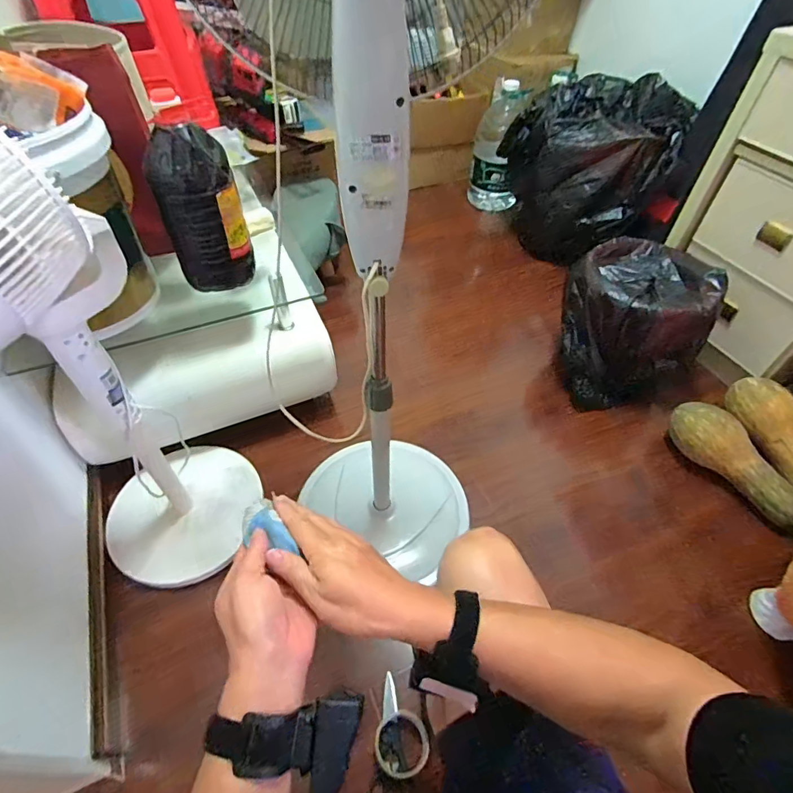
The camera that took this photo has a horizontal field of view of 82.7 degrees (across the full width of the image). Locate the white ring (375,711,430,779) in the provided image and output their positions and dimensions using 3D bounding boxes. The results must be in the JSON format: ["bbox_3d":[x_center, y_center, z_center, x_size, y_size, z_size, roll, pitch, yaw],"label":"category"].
[{"bbox_3d":[0.010,0.581,0.754,0.089,0.027,0.087,1,49,-1],"label":"white ring"}]

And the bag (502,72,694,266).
[{"bbox_3d":[0.653,-0.794,1.658,0.566,0.539,0.433,17,51,13],"label":"bag"}]

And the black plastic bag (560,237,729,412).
[{"bbox_3d":[0.625,-0.199,1.250,0.334,0.306,0.360,-8,50,-8],"label":"black plastic bag"}]

